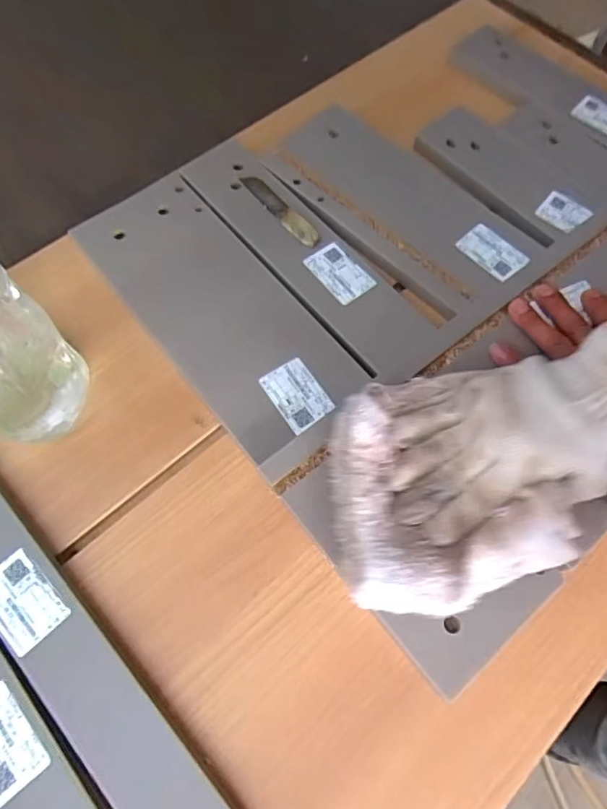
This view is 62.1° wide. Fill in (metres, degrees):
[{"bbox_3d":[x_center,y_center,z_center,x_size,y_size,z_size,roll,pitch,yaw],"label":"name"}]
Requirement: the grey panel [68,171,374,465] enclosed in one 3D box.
[{"bbox_3d":[-0.079,-0.092,0.446,0.119,0.011,0.283,-37,72,-14],"label":"grey panel"}]

